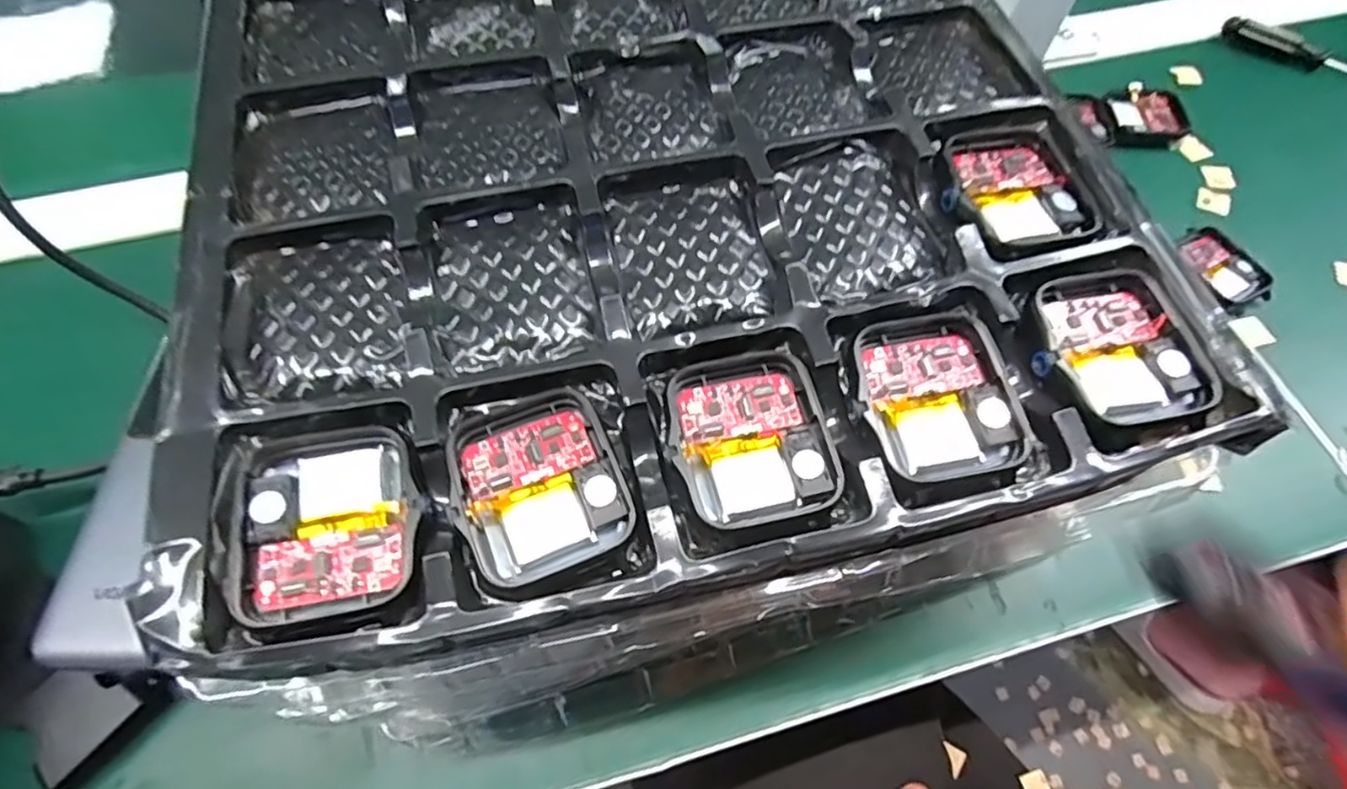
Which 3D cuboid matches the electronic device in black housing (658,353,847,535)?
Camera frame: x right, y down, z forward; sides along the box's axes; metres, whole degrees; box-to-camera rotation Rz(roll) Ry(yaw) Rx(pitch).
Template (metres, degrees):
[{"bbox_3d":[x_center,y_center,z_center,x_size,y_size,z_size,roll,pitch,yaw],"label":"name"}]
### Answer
[{"bbox_3d":[0.019,0.010,0.162,0.038,0.008,0.042,-8,62,-5],"label":"electronic device in black housing"}]

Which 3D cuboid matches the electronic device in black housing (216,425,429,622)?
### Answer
[{"bbox_3d":[-0.079,0.027,0.150,0.040,0.009,0.043,-11,62,-7],"label":"electronic device in black housing"}]

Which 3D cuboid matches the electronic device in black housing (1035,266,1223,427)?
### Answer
[{"bbox_3d":[0.115,-0.012,0.173,0.033,0.011,0.042,-14,63,-8],"label":"electronic device in black housing"}]

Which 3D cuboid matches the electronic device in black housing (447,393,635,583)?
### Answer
[{"bbox_3d":[-0.031,0.020,0.156,0.037,0.009,0.040,-18,63,-10],"label":"electronic device in black housing"}]

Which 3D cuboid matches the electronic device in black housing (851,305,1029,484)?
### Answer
[{"bbox_3d":[0.065,0.000,0.166,0.037,0.009,0.042,-13,62,-8],"label":"electronic device in black housing"}]

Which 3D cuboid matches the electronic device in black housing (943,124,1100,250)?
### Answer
[{"bbox_3d":[0.100,-0.061,0.194,0.036,0.006,0.043,-9,62,-5],"label":"electronic device in black housing"}]

